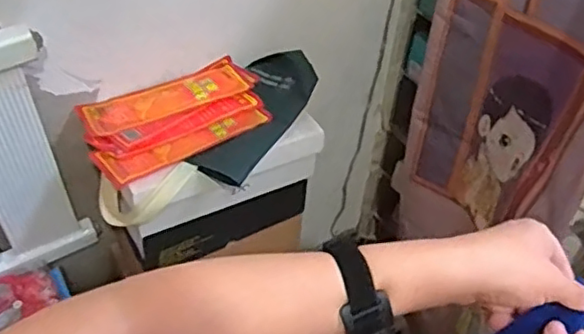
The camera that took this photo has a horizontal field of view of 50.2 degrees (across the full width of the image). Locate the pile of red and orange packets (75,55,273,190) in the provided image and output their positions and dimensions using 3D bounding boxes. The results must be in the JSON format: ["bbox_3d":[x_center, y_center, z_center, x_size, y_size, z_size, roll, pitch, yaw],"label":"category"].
[{"bbox_3d":[-0.182,-0.087,1.020,0.297,0.022,0.194,-21,52,-22],"label":"pile of red and orange packets"}]

